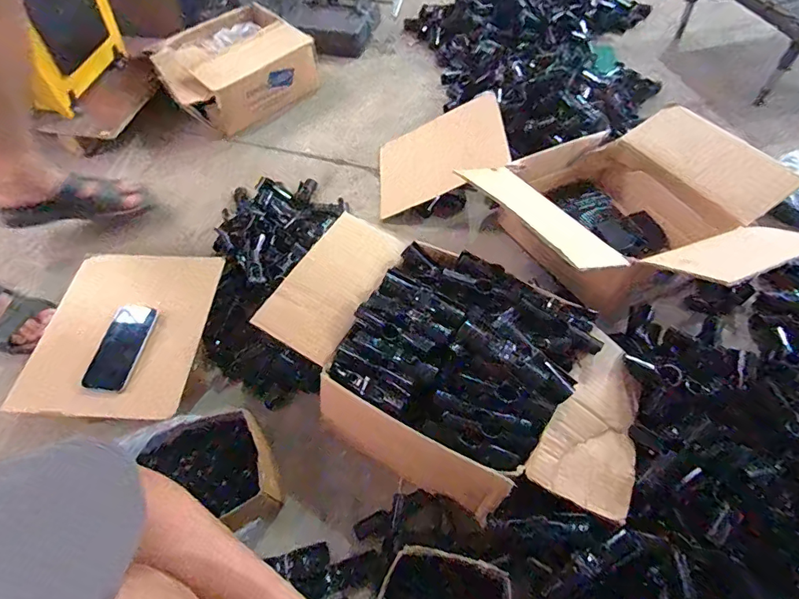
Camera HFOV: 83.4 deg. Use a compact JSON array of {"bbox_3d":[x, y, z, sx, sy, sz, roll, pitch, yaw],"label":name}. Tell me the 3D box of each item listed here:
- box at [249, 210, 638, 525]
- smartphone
[{"bbox_3d":[0.075,0.098,0.699,0.556,0.176,0.323,27,60,18],"label":"box"},{"bbox_3d":[-0.447,0.074,0.722,0.068,0.013,0.153,4,57,5],"label":"smartphone"}]

